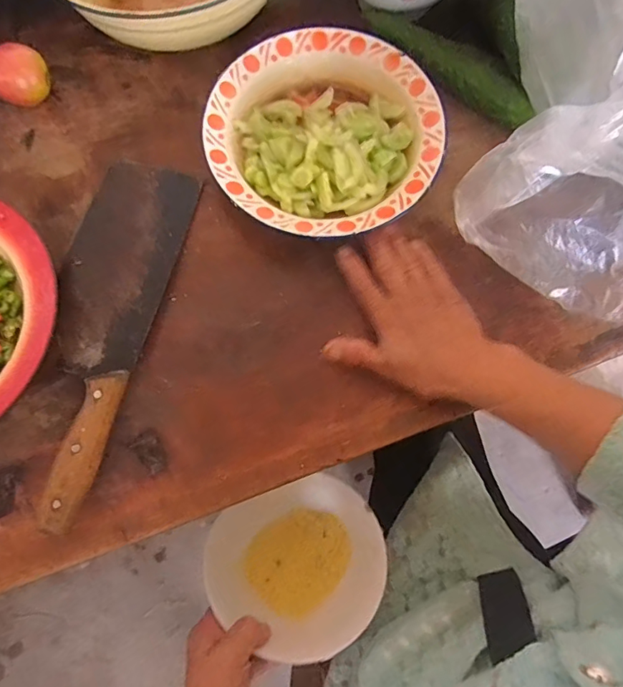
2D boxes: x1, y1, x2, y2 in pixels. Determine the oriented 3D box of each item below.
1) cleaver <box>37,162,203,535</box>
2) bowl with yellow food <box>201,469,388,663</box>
[{"bbox_3d":[-0.177,-0.018,0.406,0.086,0.022,0.306,12,72,5],"label":"cleaver"},{"bbox_3d":[-0.012,0.196,0.442,0.150,0.056,0.142,-21,72,-7],"label":"bowl with yellow food"}]

